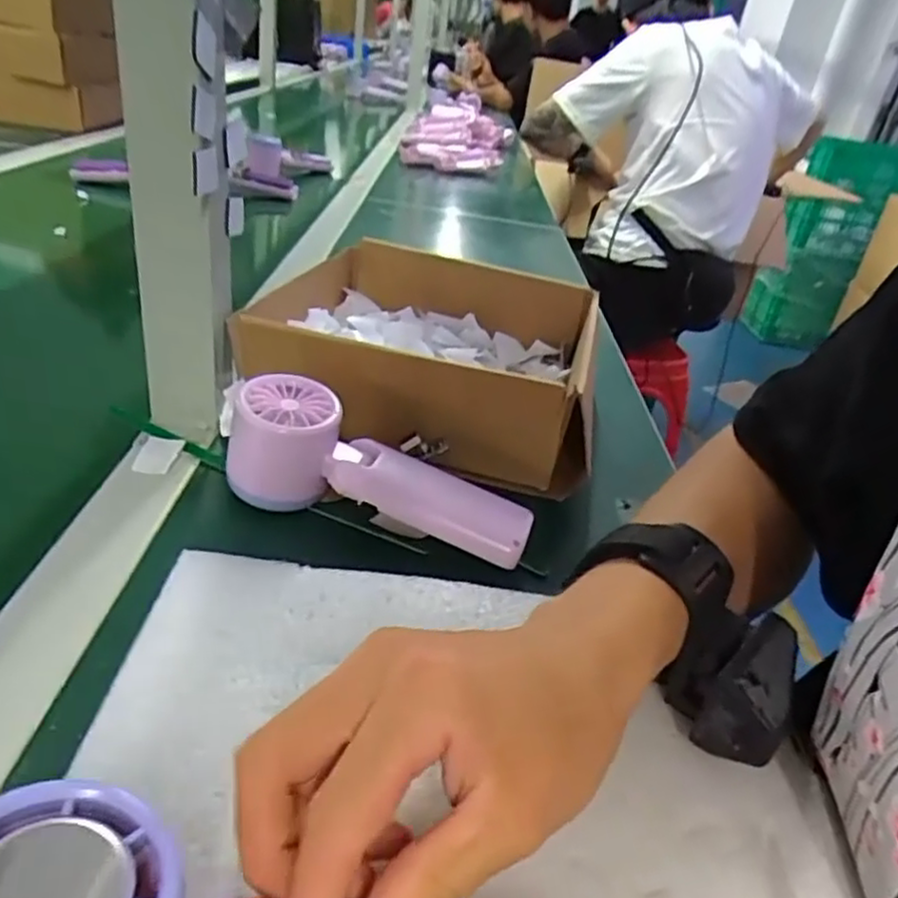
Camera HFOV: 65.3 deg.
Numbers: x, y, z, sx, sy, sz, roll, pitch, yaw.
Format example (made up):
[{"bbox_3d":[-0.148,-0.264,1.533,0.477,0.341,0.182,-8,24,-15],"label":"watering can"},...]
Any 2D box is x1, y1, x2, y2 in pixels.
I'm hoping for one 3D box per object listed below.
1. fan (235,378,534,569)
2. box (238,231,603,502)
[{"bbox_3d":[-0.037,0.017,0.373,0.159,0.052,0.048,22,33,-1],"label":"fan"},{"bbox_3d":[-0.004,-0.084,0.508,0.205,0.067,0.251,11,32,3],"label":"box"}]

